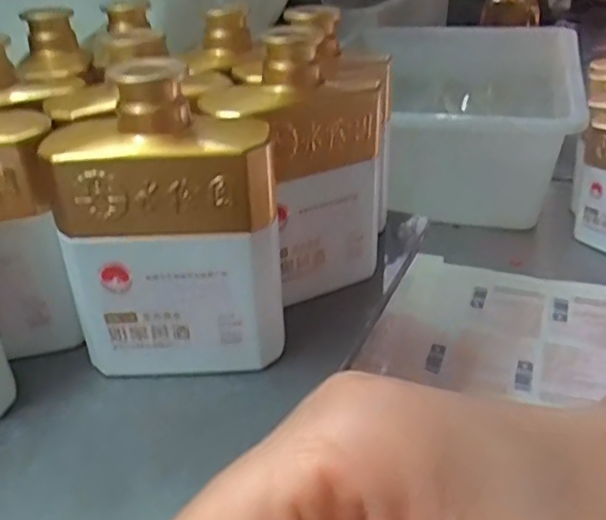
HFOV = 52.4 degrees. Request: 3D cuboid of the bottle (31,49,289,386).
[{"bbox_3d":[-0.067,-0.021,0.330,0.106,0.163,0.054,0,32,1],"label":"bottle"}]

